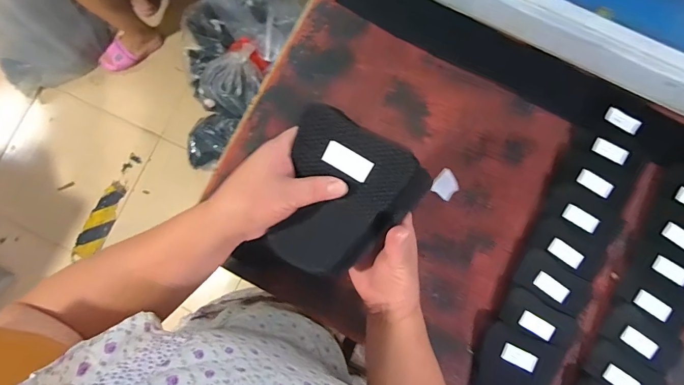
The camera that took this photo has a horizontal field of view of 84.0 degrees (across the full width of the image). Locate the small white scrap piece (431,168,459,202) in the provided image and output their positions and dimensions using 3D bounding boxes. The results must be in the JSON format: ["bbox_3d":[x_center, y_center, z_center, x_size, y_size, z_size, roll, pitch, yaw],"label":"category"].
[{"bbox_3d":[0.149,-0.010,0.545,0.034,0.005,0.038,44,85,6],"label":"small white scrap piece"}]

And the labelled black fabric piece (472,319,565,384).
[{"bbox_3d":[0.223,0.252,0.502,0.098,0.014,0.131,26,84,4],"label":"labelled black fabric piece"}]

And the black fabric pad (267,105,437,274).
[{"bbox_3d":[-0.003,0.010,0.352,0.117,0.019,0.148,29,114,4],"label":"black fabric pad"}]

